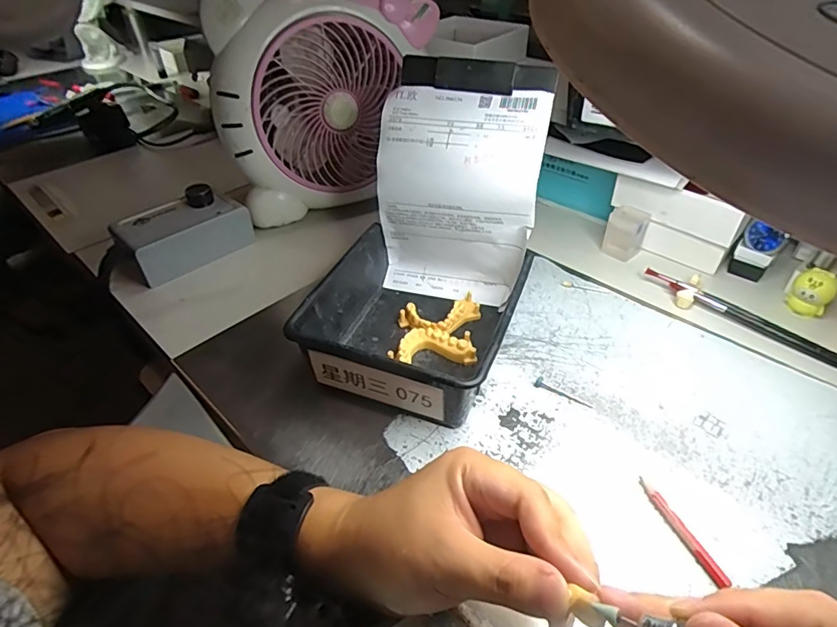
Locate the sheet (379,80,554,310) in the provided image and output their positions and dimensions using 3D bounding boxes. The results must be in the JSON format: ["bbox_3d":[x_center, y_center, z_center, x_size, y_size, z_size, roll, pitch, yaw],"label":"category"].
[{"bbox_3d":[0.037,-0.103,0.474,0.144,0.185,0.072,12,43,15],"label":"sheet"}]

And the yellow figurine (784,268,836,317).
[{"bbox_3d":[0.373,-0.019,0.471,0.026,0.043,0.032,-32,49,-31],"label":"yellow figurine"}]

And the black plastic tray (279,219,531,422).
[{"bbox_3d":[-0.001,0.004,0.434,0.158,0.064,0.162,14,43,18],"label":"black plastic tray"}]

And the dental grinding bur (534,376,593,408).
[{"bbox_3d":[0.121,0.065,0.414,0.048,0.005,0.009,21,48,25],"label":"dental grinding bur"}]

